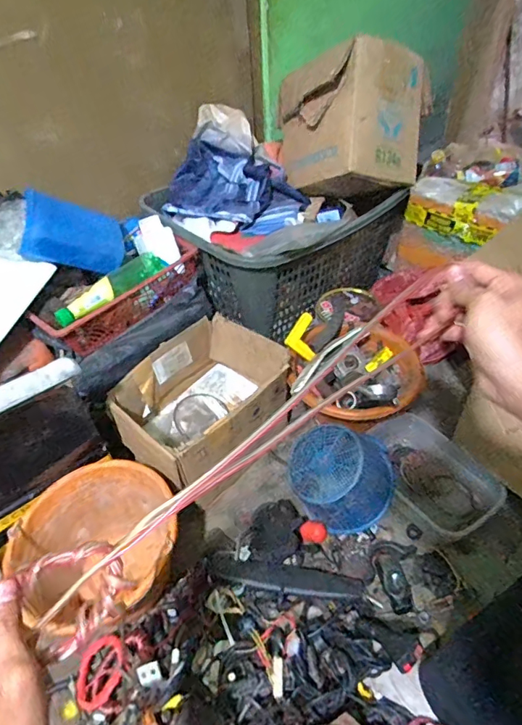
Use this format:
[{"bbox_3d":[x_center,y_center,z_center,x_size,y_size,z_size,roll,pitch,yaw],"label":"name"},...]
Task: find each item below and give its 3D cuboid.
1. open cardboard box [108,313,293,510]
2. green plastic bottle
[{"bbox_3d":[-0.113,0.094,0.918,0.232,0.200,0.301,30,54,29],"label":"open cardboard box"},{"bbox_3d":[-0.277,-0.142,0.880,0.050,0.052,0.239,22,51,23],"label":"green plastic bottle"}]

